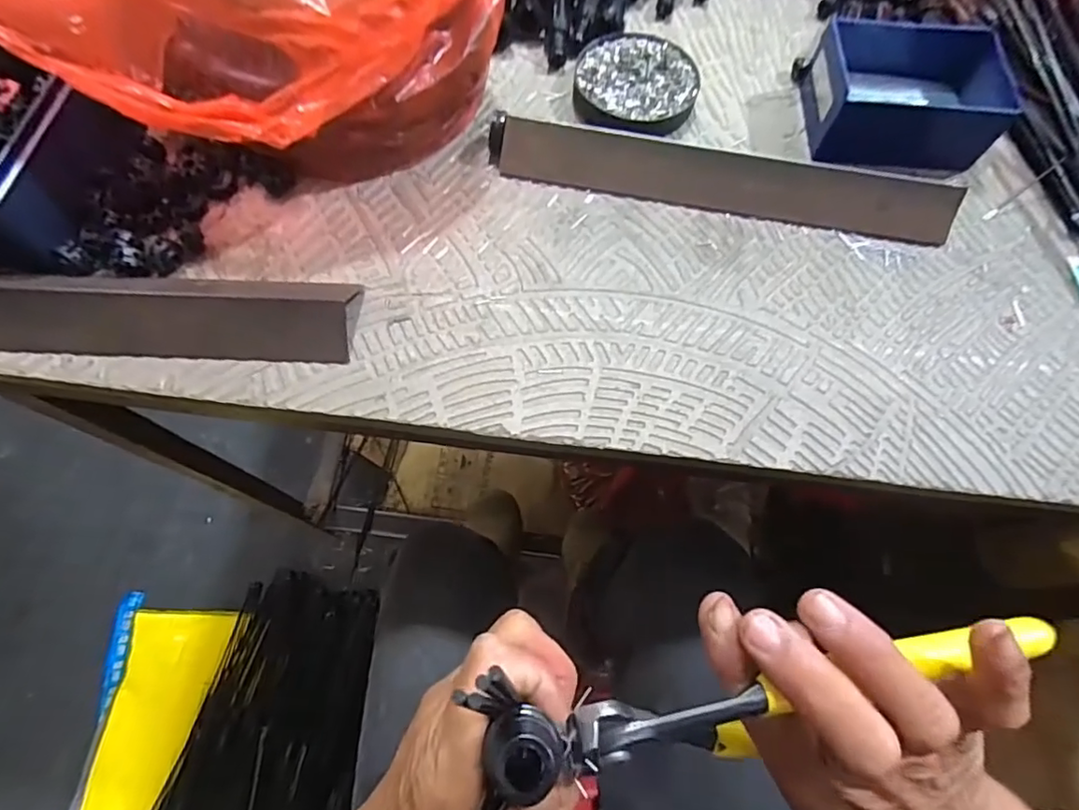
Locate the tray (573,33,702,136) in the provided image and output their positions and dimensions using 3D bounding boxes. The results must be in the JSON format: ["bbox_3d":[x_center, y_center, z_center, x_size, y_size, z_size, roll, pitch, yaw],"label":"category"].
[{"bbox_3d":[0.068,-0.224,0.397,0.082,0.018,0.072,16,69,5],"label":"tray"}]

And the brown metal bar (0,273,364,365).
[{"bbox_3d":[-0.223,-0.050,0.313,0.237,0.026,0.046,2,69,0],"label":"brown metal bar"}]

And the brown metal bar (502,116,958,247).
[{"bbox_3d":[0.117,-0.142,0.358,0.278,0.027,0.027,10,69,3],"label":"brown metal bar"}]

